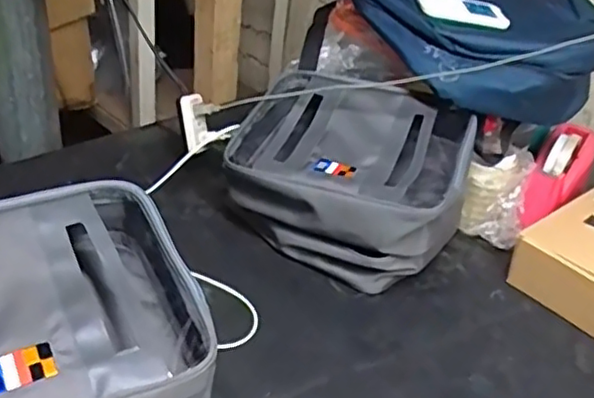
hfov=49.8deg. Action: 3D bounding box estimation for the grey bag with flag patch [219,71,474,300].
[{"bbox_3d":[0.060,-0.025,0.813,0.276,0.165,0.206,19,34,17],"label":"grey bag with flag patch"}]

